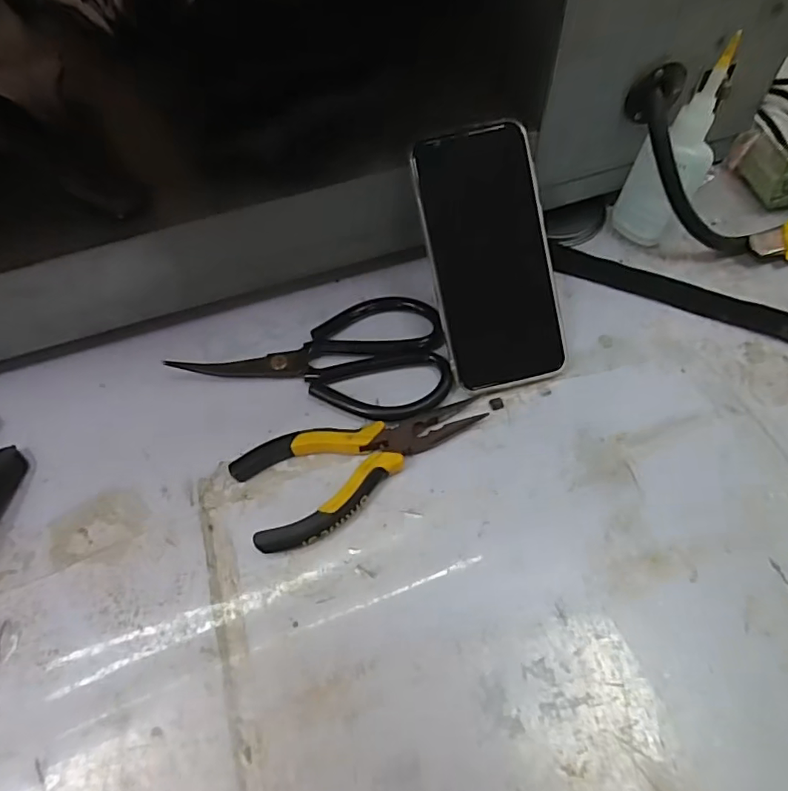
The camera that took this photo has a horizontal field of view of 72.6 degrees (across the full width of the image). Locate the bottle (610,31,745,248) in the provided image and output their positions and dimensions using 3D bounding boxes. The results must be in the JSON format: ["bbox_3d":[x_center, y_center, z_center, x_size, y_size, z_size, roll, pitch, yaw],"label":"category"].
[{"bbox_3d":[0.188,-0.159,0.367,0.042,0.119,0.040,0,59,3],"label":"bottle"}]

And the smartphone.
[{"bbox_3d":[0.063,-0.086,0.346,0.074,0.008,0.162,-12,101,2],"label":"smartphone"}]

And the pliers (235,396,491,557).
[{"bbox_3d":[-0.020,0.038,0.331,0.151,0.016,0.067,-23,61,-10],"label":"pliers"}]

